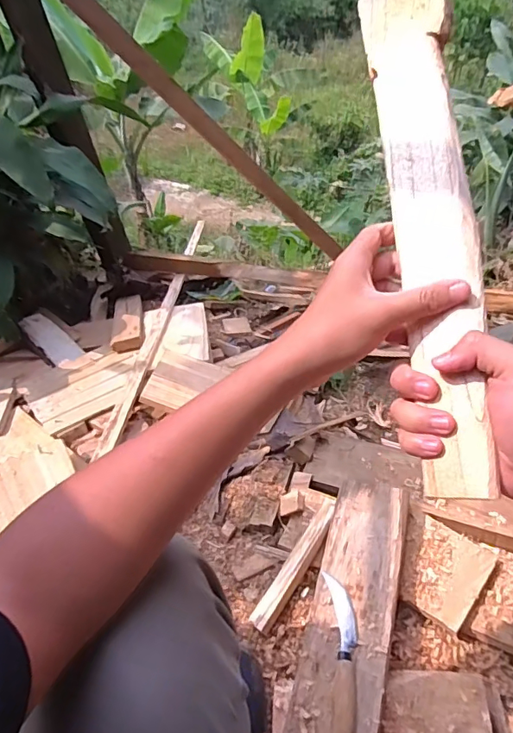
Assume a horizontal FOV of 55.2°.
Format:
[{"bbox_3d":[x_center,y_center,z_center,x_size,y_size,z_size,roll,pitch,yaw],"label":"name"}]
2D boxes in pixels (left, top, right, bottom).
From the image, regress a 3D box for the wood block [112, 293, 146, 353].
[{"bbox_3d":[-0.378,-0.134,1.454,0.089,0.037,0.342,-15,31,-6],"label":"wood block"}]

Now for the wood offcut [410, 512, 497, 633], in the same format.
[{"bbox_3d":[0.288,0.315,0.754,0.108,0.018,0.139,29,58,28],"label":"wood offcut"}]

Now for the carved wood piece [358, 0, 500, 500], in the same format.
[{"bbox_3d":[0.134,-0.111,0.369,0.063,0.027,0.402,-10,78,33],"label":"carved wood piece"}]

